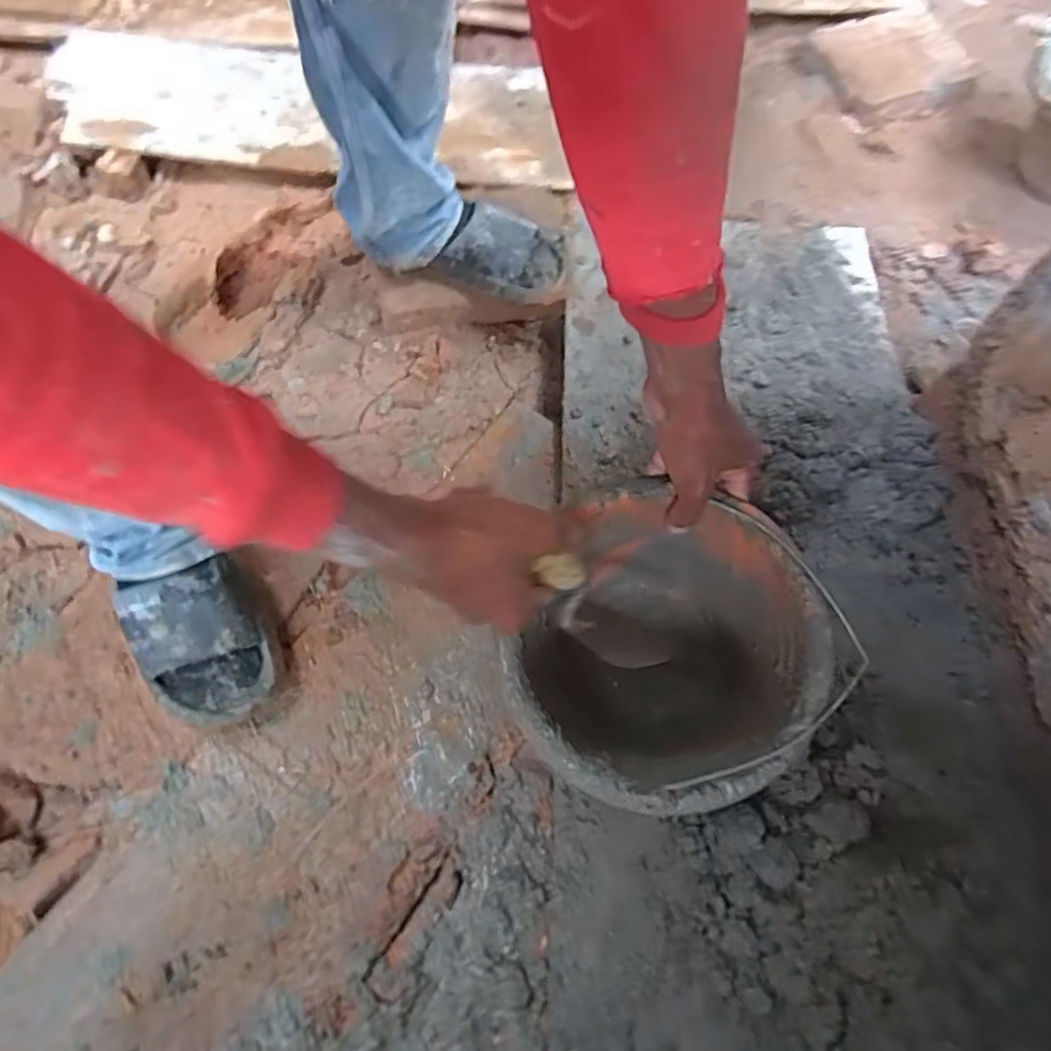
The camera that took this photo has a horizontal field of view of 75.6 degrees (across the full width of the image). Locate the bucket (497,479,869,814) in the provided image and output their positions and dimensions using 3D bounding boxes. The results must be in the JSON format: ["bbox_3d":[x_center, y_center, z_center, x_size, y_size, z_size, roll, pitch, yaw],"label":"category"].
[{"bbox_3d":[0.116,0.134,0.610,0.226,0.228,0.246,1,63,-2],"label":"bucket"}]

